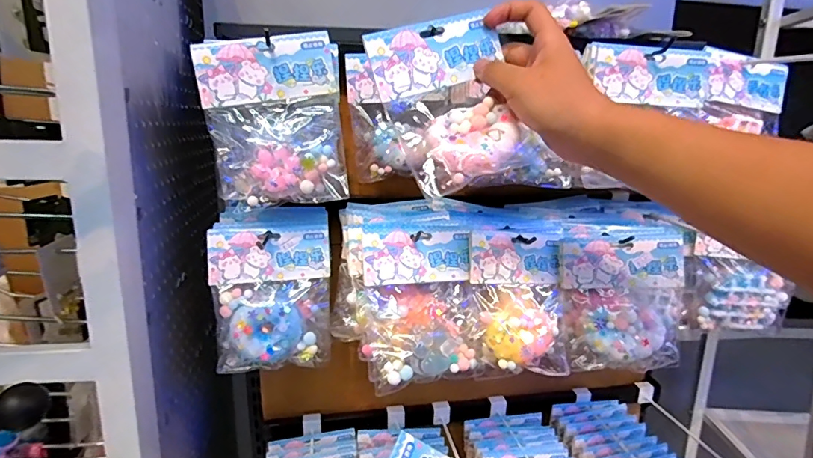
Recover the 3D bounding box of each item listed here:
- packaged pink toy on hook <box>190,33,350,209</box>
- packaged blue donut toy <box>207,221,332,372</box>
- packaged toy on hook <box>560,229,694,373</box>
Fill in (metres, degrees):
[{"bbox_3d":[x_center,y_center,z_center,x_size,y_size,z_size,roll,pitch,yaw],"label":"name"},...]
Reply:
[{"bbox_3d":[-0.129,-0.103,0.441,0.131,0.154,0.025,-2,14,-11],"label":"packaged pink toy on hook"},{"bbox_3d":[-0.150,0.074,0.508,0.125,0.149,0.063,-3,15,-17],"label":"packaged blue donut toy"},{"bbox_3d":[0.251,0.083,0.536,0.134,0.162,0.046,0,1,11],"label":"packaged toy on hook"}]

